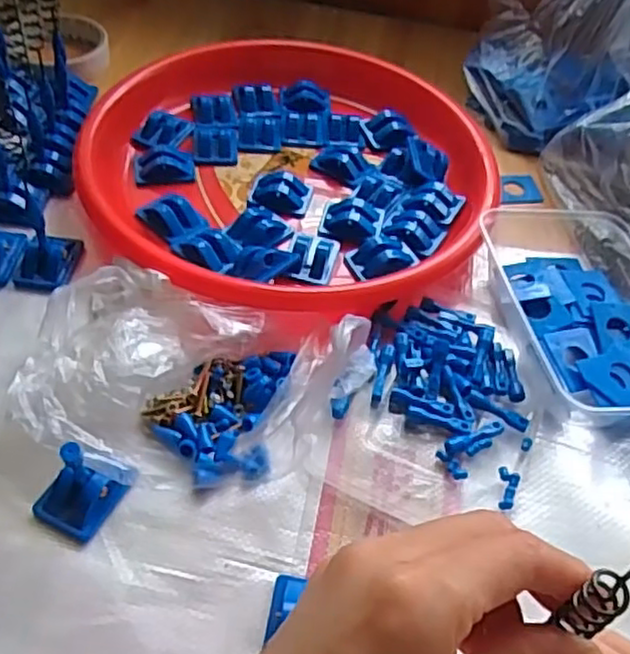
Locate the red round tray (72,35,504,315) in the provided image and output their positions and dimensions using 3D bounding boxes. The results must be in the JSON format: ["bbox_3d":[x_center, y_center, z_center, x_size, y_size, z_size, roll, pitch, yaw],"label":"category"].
[{"bbox_3d":[-0.016,-0.125,0.528,0.299,0.049,0.299,3,50,-4],"label":"red round tray"}]

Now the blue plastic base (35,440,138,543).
[{"bbox_3d":[-0.114,0.074,0.338,0.032,0.042,0.042,25,52,14],"label":"blue plastic base"}]

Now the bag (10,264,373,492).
[{"bbox_3d":[-0.067,0.028,0.388,0.179,0.035,0.119,13,50,5],"label":"bag"}]

